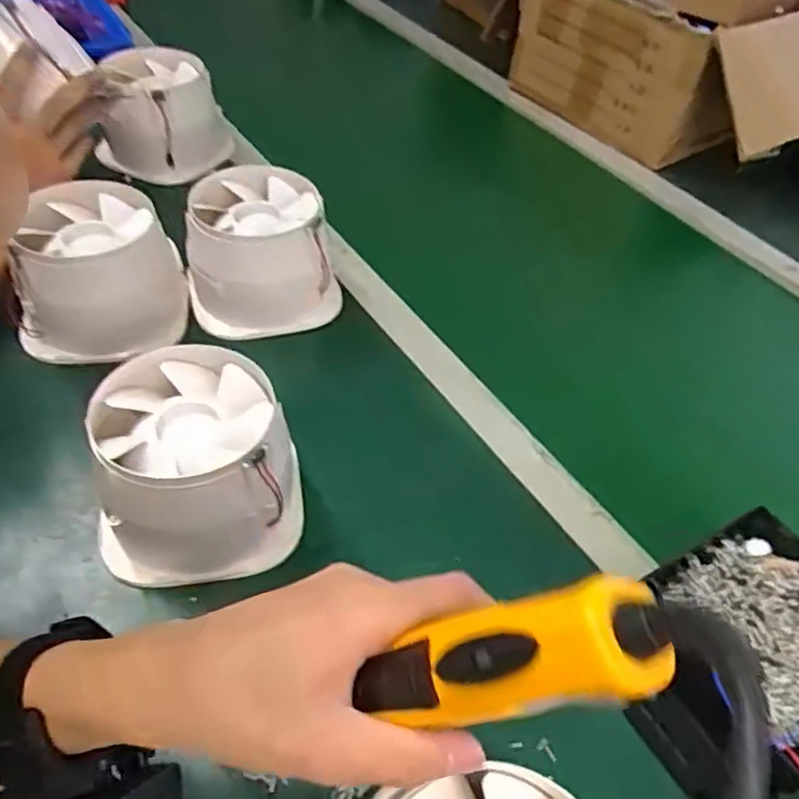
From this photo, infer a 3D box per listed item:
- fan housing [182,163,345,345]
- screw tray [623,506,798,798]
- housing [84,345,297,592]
[{"bbox_3d":[-0.120,-0.133,0.621,0.125,0.107,0.124,0,47,-7],"label":"fan housing"},{"bbox_3d":[0.205,0.151,0.404,0.154,0.067,0.120,-22,53,-24],"label":"screw tray"},{"bbox_3d":[-0.143,0.042,0.448,0.119,0.095,0.119,-16,51,-20],"label":"housing"}]

